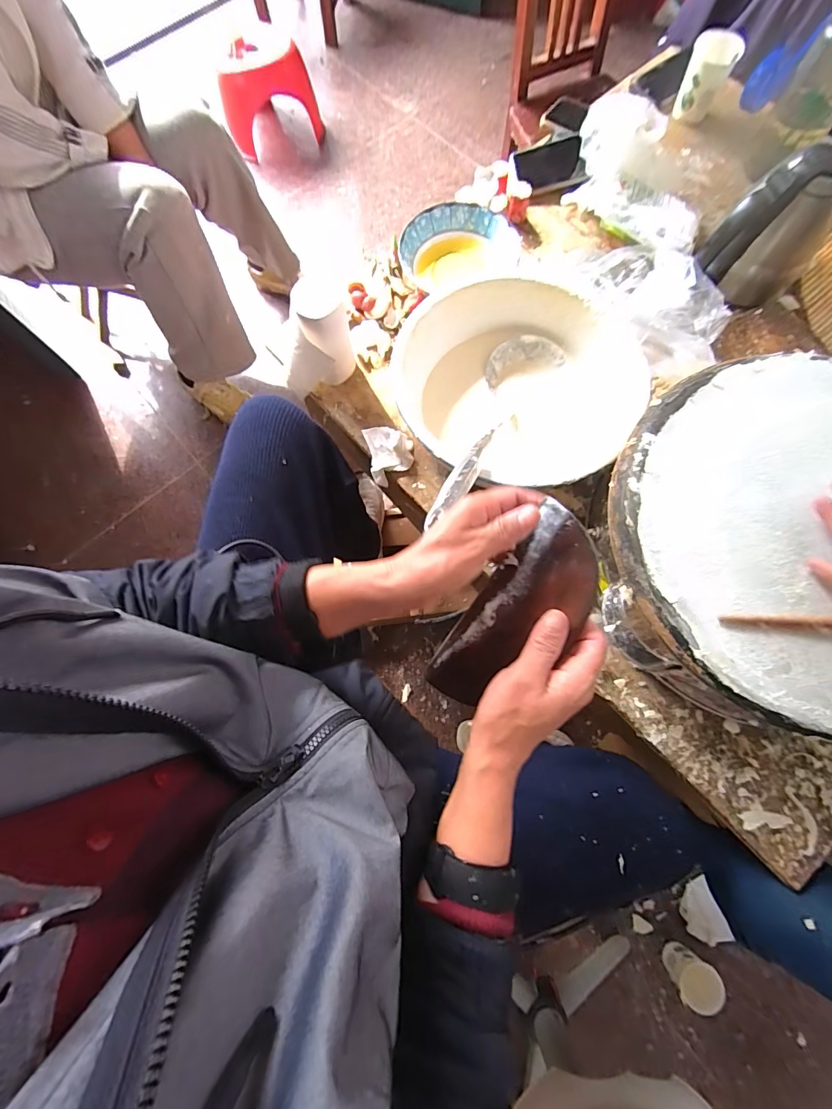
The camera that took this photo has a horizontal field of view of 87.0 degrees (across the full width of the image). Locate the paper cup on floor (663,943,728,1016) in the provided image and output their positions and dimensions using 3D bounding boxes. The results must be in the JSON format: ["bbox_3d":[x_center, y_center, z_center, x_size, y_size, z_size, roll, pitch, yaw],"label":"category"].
[{"bbox_3d":[0.475,0.731,0.757,0.074,0.087,0.055,-41,78,-9],"label":"paper cup on floor"}]

